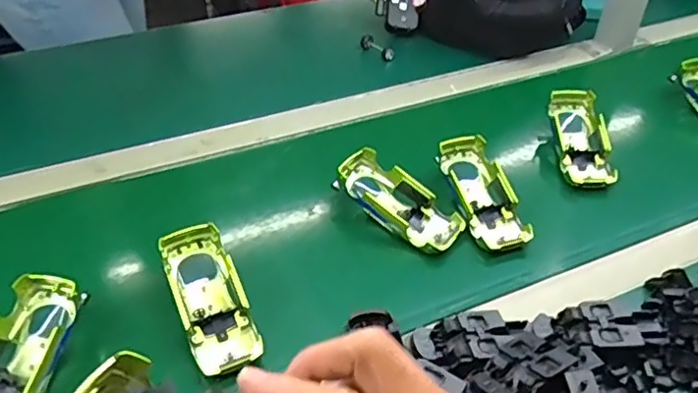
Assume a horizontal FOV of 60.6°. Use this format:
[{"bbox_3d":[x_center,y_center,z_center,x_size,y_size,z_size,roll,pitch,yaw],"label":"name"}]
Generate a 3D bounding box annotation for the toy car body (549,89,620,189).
[{"bbox_3d":[0.261,-0.064,0.676,0.056,0.042,0.139,0,53,2],"label":"toy car body"}]

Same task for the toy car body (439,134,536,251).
[{"bbox_3d":[0.134,-0.001,0.604,0.054,0.039,0.128,-11,57,-10],"label":"toy car body"}]

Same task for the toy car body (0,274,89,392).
[{"bbox_3d":[-0.250,0.126,0.455,0.056,0.036,0.132,5,53,8],"label":"toy car body"}]

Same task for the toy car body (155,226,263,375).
[{"bbox_3d":[-0.116,0.086,0.502,0.054,0.028,0.135,-18,58,-19],"label":"toy car body"}]

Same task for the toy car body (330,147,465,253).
[{"bbox_3d":[0.047,0.006,0.593,0.133,0.030,0.059,39,53,17],"label":"toy car body"}]

